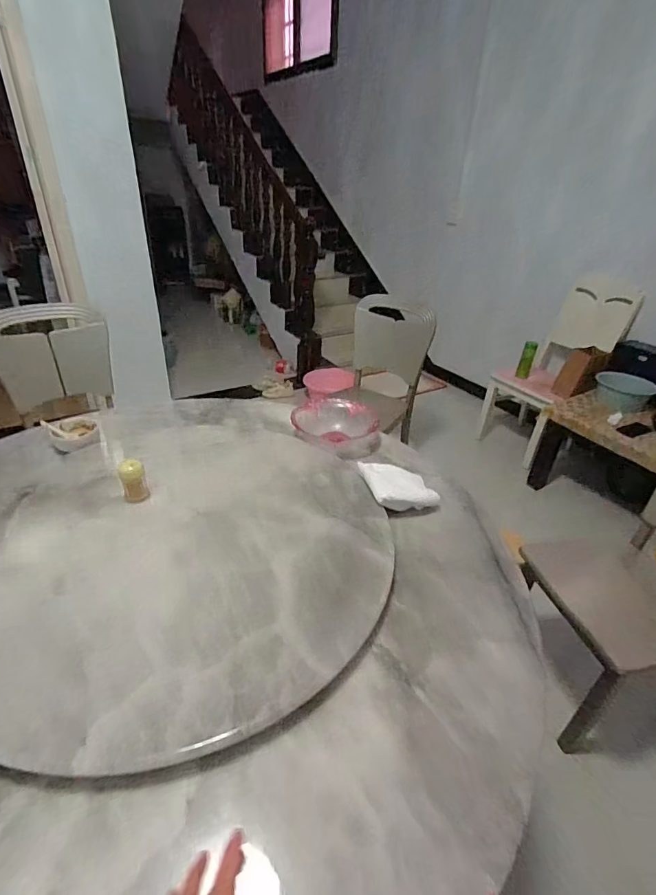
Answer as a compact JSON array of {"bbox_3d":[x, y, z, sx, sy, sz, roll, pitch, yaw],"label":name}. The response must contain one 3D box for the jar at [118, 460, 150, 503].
[{"bbox_3d":[-0.379,0.065,0.847,0.048,0.071,0.051,-12,35,-23],"label":"jar"}]

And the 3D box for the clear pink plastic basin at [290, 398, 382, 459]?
[{"bbox_3d":[0.021,-0.059,1.173,0.226,0.081,0.241,2,32,-1],"label":"clear pink plastic basin"}]

